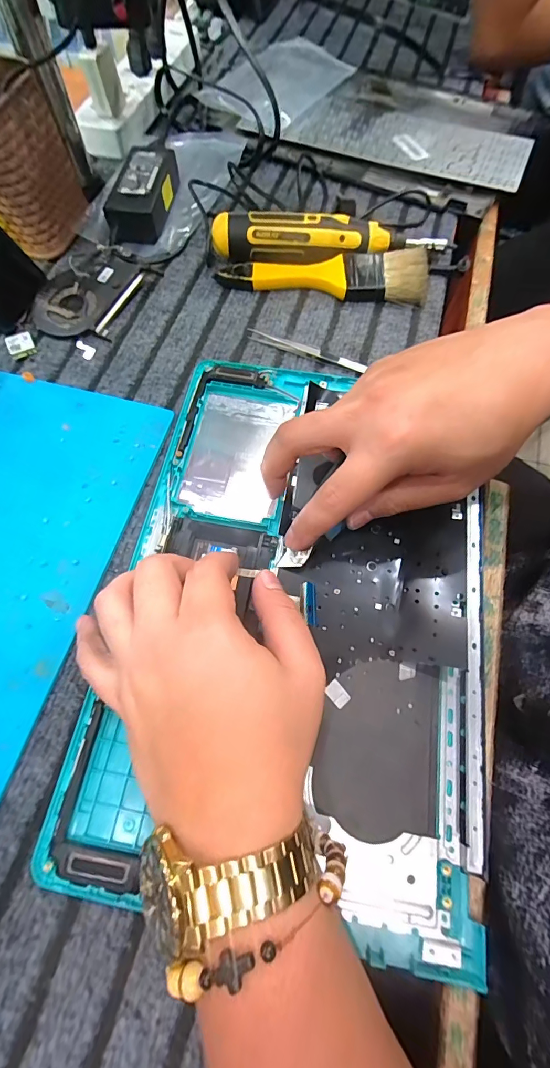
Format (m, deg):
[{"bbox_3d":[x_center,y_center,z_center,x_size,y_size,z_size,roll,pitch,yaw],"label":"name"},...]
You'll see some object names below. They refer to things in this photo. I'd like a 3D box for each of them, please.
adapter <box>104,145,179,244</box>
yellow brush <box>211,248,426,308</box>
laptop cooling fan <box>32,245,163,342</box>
[{"bbox_3d":[-0.131,-0.344,0.409,0.046,0.023,0.122,7,68,2],"label":"adapter"},{"bbox_3d":[0.044,-0.241,0.375,0.184,0.026,0.046,8,68,2],"label":"yellow brush"},{"bbox_3d":[-0.167,-0.218,0.370,0.081,0.015,0.101,23,70,8],"label":"laptop cooling fan"}]

